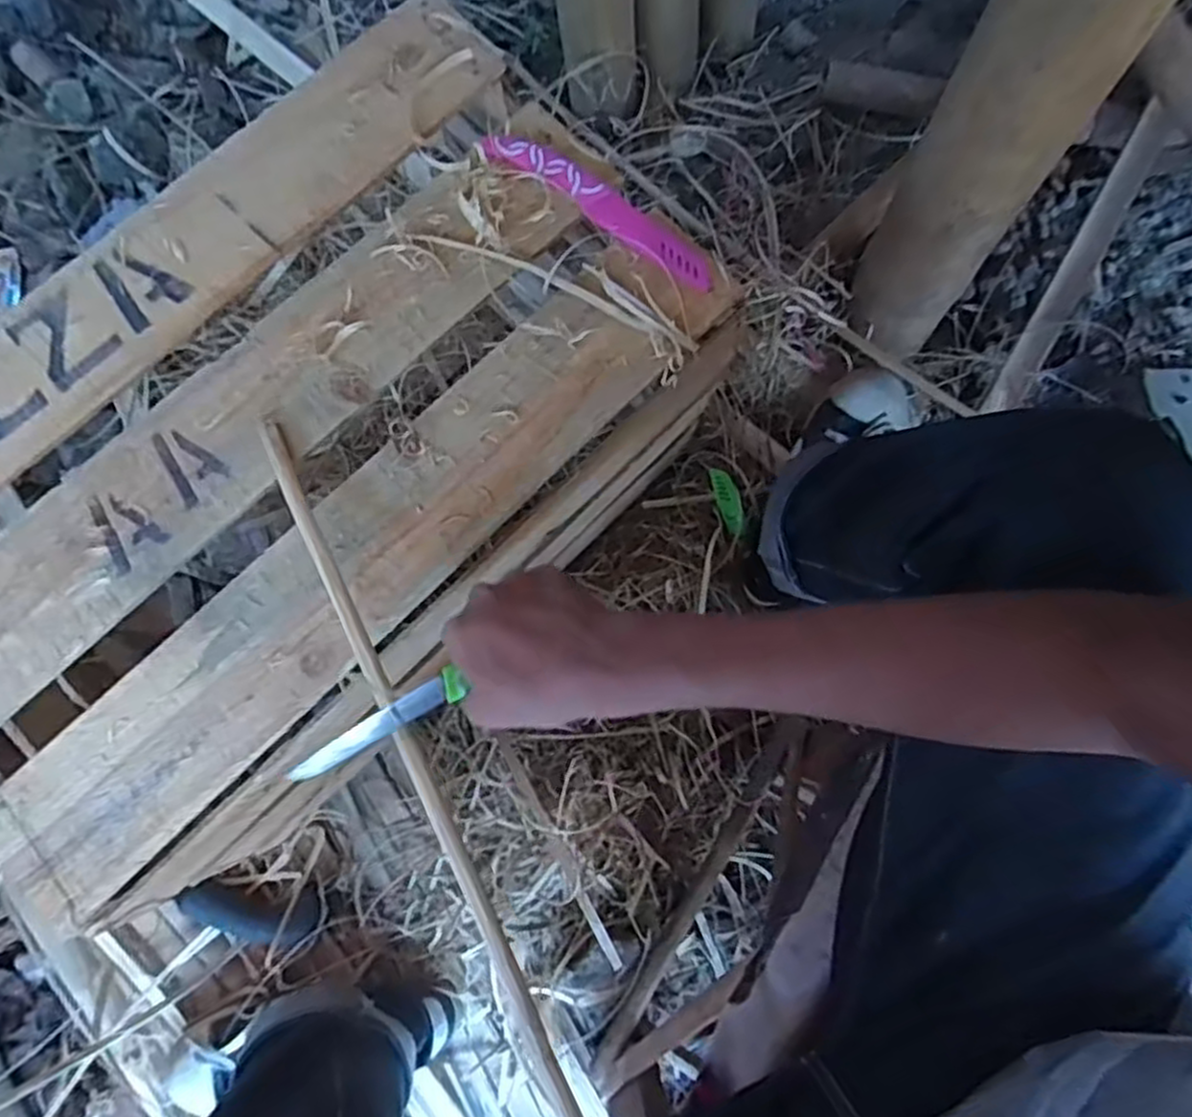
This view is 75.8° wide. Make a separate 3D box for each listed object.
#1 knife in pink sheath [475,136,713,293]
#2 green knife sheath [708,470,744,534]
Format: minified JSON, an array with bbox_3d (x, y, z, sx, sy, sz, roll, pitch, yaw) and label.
[{"bbox_3d":[0.003,-0.249,0.541,0.189,0.016,0.031,32,80,8],"label":"knife in pink sheath"},{"bbox_3d":[0.147,-0.066,0.852,0.023,0.019,0.079,-24,113,-4],"label":"green knife sheath"}]

